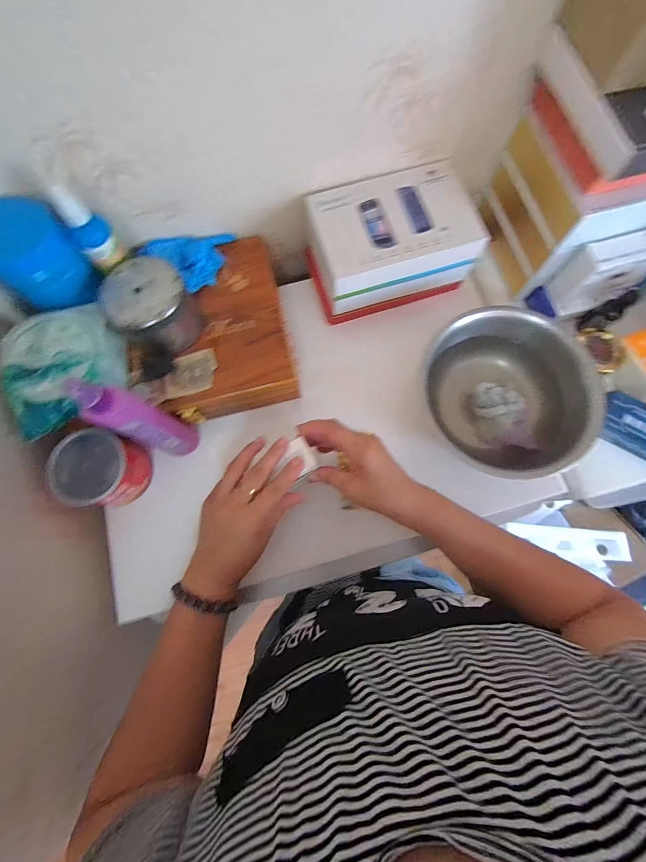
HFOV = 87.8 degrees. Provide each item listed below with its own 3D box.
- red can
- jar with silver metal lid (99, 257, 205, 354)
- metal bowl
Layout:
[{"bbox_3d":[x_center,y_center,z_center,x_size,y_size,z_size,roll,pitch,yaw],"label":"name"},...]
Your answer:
[{"bbox_3d":[-0.263,0.048,0.402,0.078,0.069,0.081,11,77,4],"label":"red can"},{"bbox_3d":[-0.195,-0.142,0.388,0.088,0.068,0.087,0,76,1],"label":"jar with silver metal lid"},{"bbox_3d":[0.230,-0.047,0.429,0.182,0.077,0.211,-39,78,-8],"label":"metal bowl"}]

